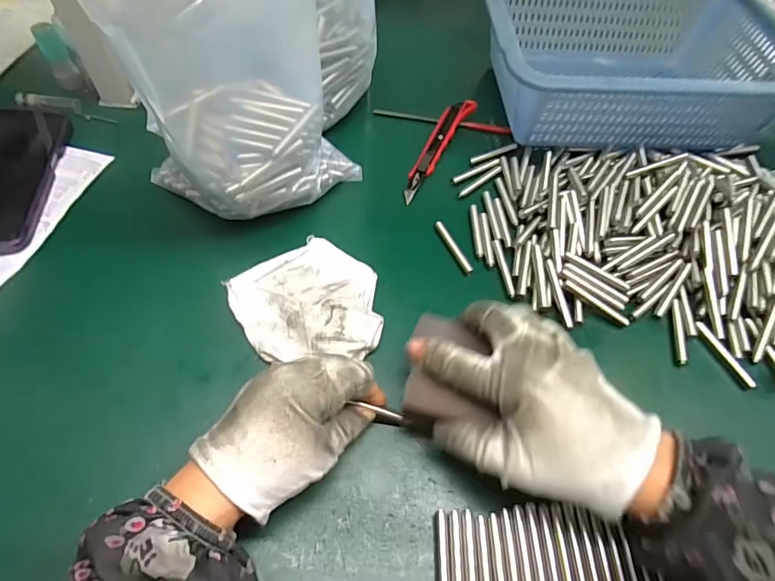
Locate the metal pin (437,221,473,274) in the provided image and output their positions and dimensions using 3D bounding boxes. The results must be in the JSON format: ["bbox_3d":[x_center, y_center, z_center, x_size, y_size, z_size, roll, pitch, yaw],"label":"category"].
[{"bbox_3d":[0.057,-0.038,0.402,0.006,0.006,0.057,-19,61,-14],"label":"metal pin"}]

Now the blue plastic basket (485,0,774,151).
[{"bbox_3d":[0.256,-0.254,0.511,0.312,0.099,0.232,0,58,-3],"label":"blue plastic basket"}]

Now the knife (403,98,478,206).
[{"bbox_3d":[0.049,-0.144,0.469,0.024,0.011,0.153,24,60,12],"label":"knife"}]

